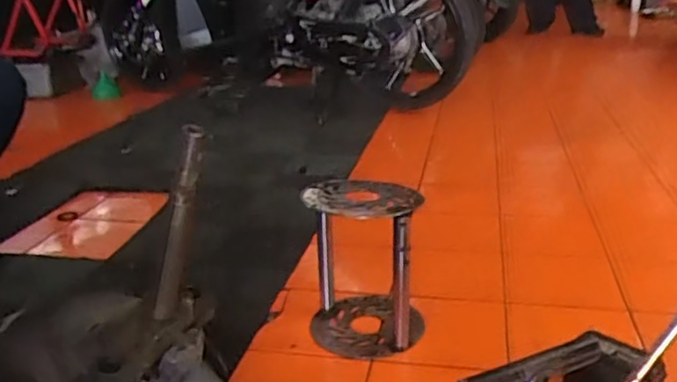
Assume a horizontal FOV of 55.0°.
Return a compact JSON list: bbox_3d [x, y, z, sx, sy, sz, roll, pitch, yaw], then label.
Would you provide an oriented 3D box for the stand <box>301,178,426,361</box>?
[{"bbox_3d":[0.044,0.114,1.041,0.182,0.246,0.179,-3,20,-1],"label":"stand"}]

